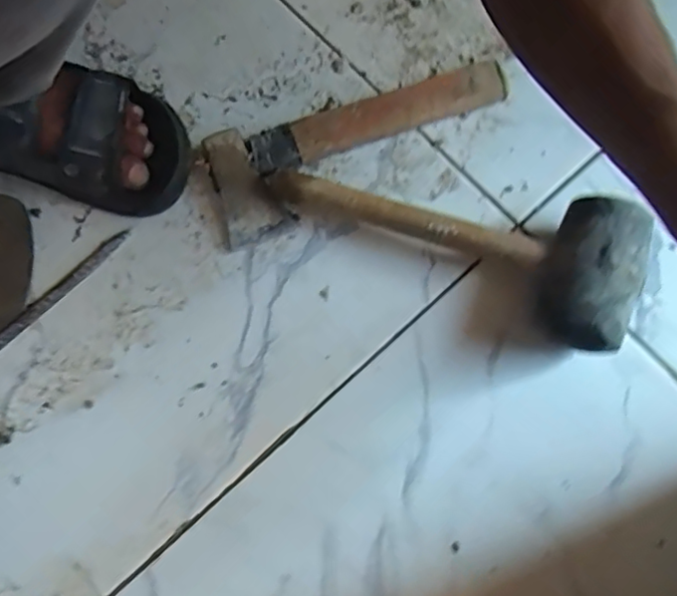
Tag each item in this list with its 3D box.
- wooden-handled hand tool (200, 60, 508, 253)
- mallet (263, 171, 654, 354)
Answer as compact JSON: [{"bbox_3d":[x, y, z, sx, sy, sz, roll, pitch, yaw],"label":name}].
[{"bbox_3d":[0.021,-0.130,0.532,0.268,0.029,0.090,-20,76,-4],"label":"wooden-handled hand tool"},{"bbox_3d":[0.090,-0.063,0.490,0.303,0.074,0.105,26,77,7],"label":"mallet"}]

